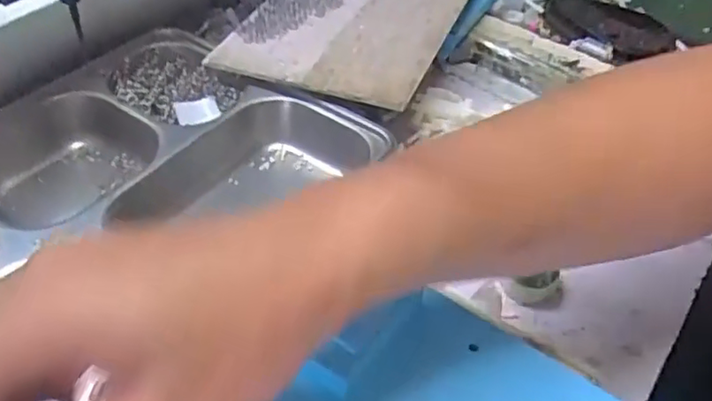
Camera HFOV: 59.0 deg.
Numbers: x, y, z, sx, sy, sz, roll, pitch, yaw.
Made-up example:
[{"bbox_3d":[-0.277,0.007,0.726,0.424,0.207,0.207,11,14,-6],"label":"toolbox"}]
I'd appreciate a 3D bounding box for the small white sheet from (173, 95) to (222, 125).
[{"bbox_3d":[-0.106,-0.060,0.424,0.028,0.004,0.027,-14,50,-17],"label":"small white sheet"}]

